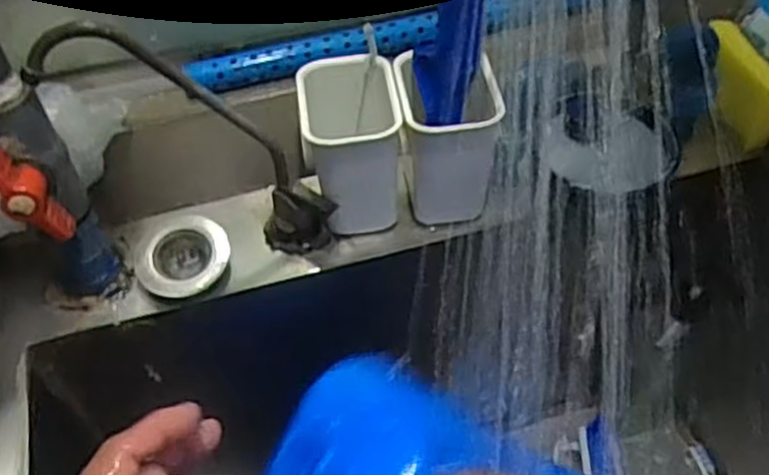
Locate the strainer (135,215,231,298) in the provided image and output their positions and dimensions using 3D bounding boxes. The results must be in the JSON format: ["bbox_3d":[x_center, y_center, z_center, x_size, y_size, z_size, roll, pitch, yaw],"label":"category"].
[{"bbox_3d":[-0.160,0.016,0.616,0.070,0.020,0.064,3,62,-6],"label":"strainer"}]

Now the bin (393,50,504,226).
[{"bbox_3d":[0.052,-0.073,0.612,0.075,0.118,0.072,-4,51,-1],"label":"bin"}]

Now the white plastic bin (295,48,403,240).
[{"bbox_3d":[-0.025,-0.072,0.605,0.073,0.106,0.091,-9,51,-5],"label":"white plastic bin"}]

